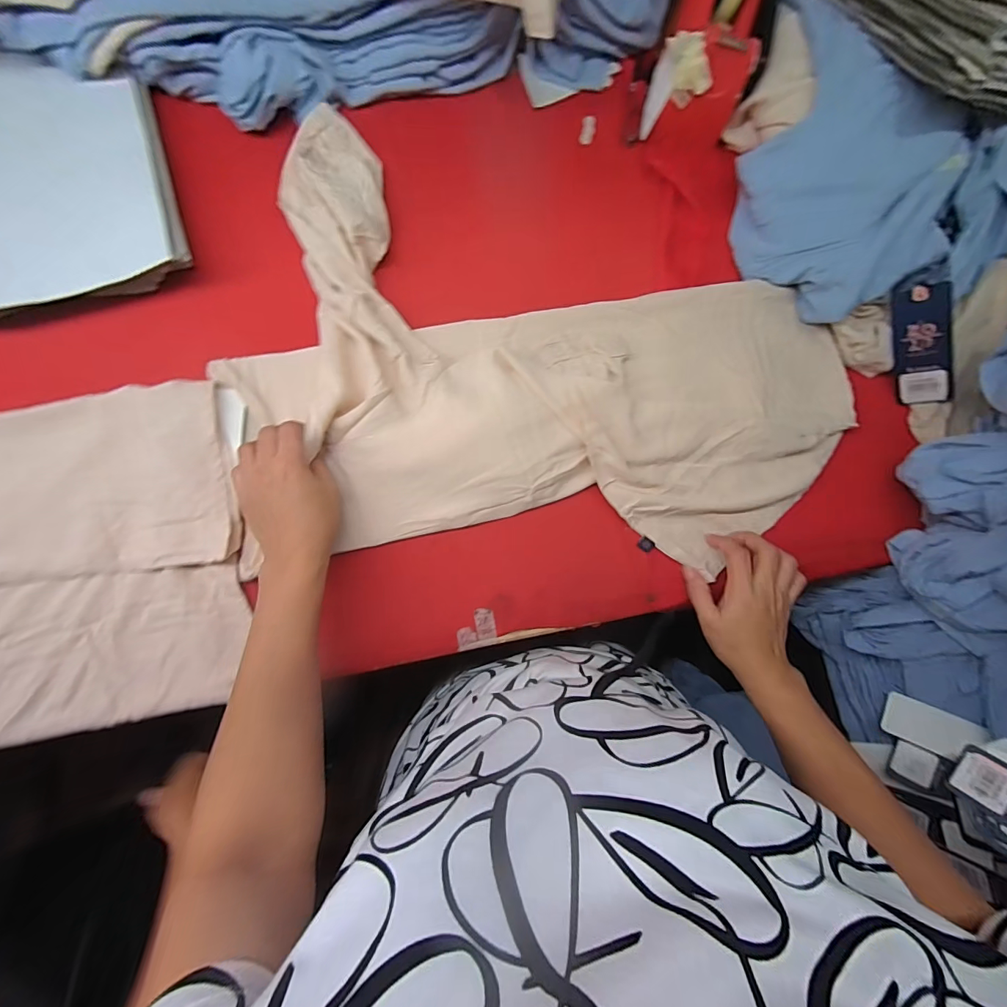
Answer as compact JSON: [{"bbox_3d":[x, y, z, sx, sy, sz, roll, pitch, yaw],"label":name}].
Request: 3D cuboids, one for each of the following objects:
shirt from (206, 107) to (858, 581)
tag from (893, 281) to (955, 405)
[{"bbox_3d":[0.047,-0.160,0.431,0.603,0.047,0.421,-5,83,-4],"label":"shirt"},{"bbox_3d":[0.430,-0.159,0.437,0.004,0.042,0.117,-36,114,-34],"label":"tag"}]

